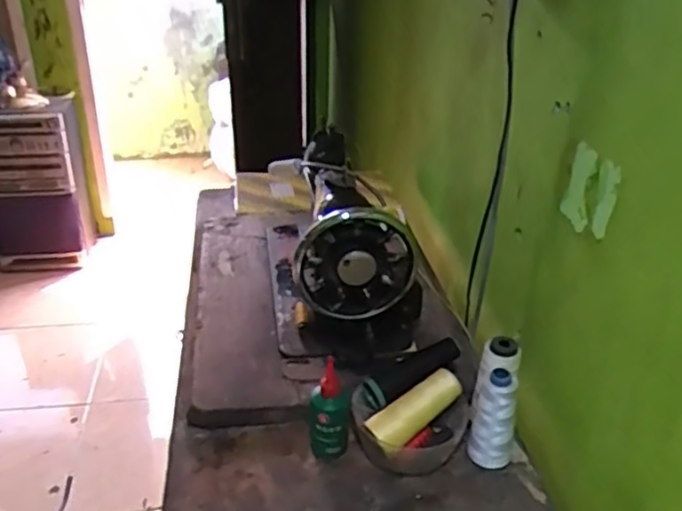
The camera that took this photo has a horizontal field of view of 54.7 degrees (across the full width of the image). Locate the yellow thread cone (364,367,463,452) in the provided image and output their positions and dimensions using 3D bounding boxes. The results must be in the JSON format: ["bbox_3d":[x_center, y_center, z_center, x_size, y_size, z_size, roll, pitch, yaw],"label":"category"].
[{"bbox_3d":[0.082,0.167,0.706,0.114,0.038,0.038,-31,40,-19],"label":"yellow thread cone"}]

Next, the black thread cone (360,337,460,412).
[{"bbox_3d":[0.078,0.129,0.725,0.126,0.032,0.041,-28,36,-11],"label":"black thread cone"}]

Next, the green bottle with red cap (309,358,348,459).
[{"bbox_3d":[-0.014,0.170,0.711,0.044,0.104,0.035,1,29,-1],"label":"green bottle with red cap"}]

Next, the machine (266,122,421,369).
[{"bbox_3d":[-0.011,-0.034,0.933,0.171,0.215,0.381,-3,29,-8],"label":"machine"}]

